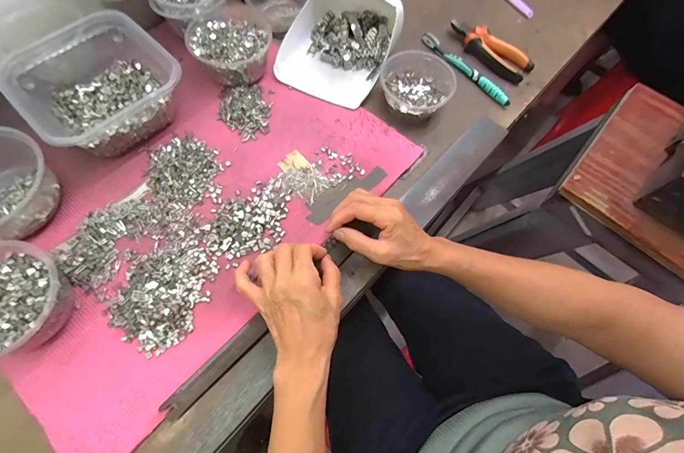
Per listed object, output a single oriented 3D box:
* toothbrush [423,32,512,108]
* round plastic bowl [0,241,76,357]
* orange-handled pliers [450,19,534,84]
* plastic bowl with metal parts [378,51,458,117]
[{"bbox_3d":[0.199,-0.259,0.549,0.017,0.011,0.182,-35,73,-16],"label":"toothbrush"},{"bbox_3d":[-0.337,0.079,0.343,0.111,0.064,0.106,1,67,-3],"label":"round plastic bowl"},{"bbox_3d":[0.245,-0.298,0.561,0.147,0.021,0.052,40,71,13],"label":"orange-handled pliers"},{"bbox_3d":[0.107,-0.203,0.499,0.104,0.046,0.099,1,67,-3],"label":"plastic bowl with metal parts"}]

